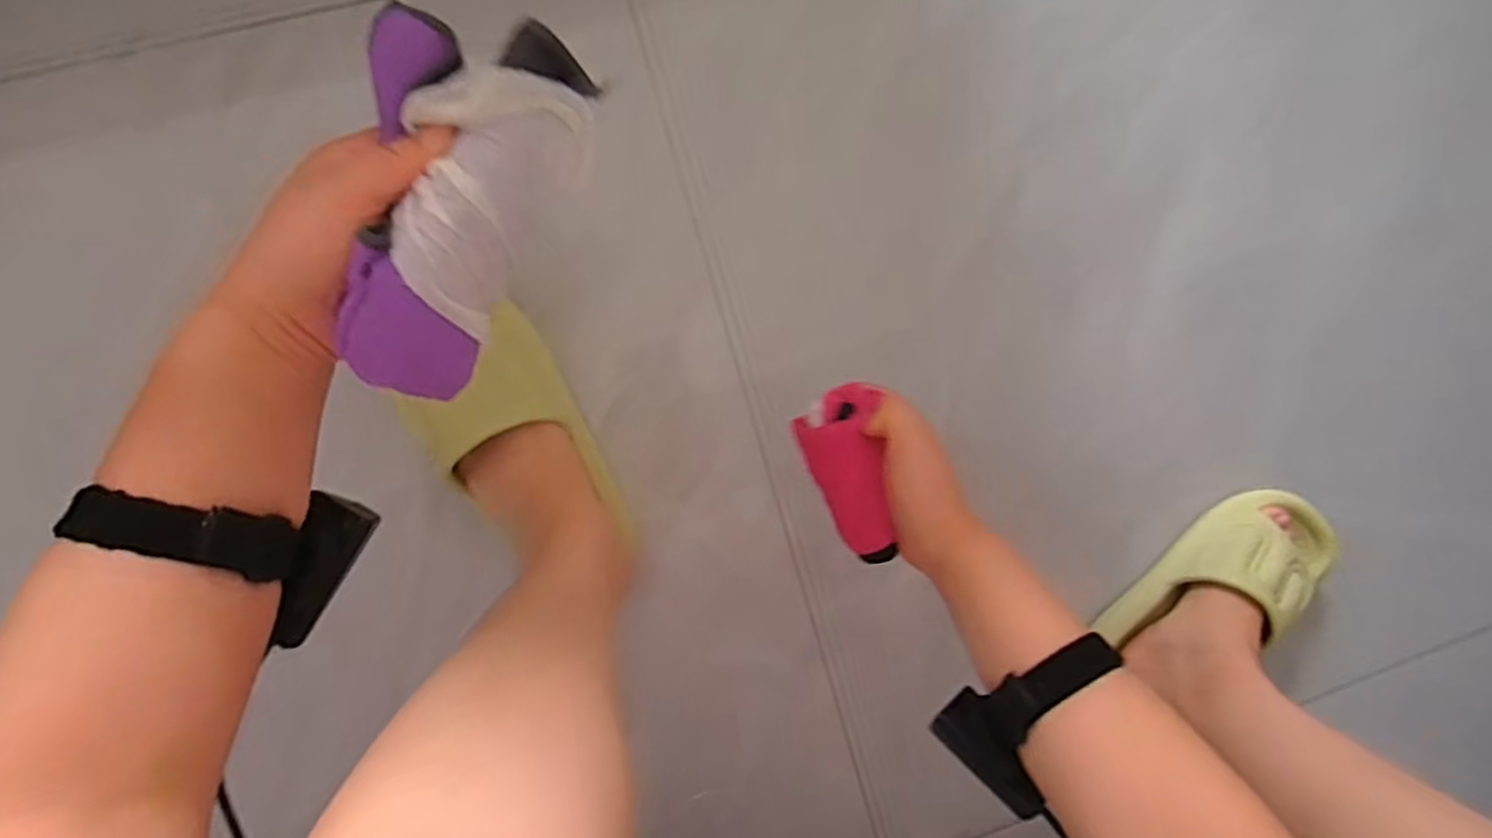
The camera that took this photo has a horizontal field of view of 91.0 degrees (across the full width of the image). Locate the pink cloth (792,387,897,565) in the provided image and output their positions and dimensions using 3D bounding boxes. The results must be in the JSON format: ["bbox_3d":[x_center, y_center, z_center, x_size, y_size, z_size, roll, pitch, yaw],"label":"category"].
[{"bbox_3d":[0.068,0.035,0.450,0.050,0.035,0.107,-16,103,-7],"label":"pink cloth"}]

